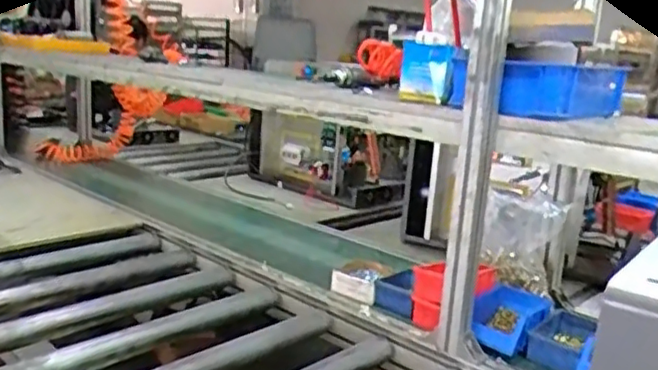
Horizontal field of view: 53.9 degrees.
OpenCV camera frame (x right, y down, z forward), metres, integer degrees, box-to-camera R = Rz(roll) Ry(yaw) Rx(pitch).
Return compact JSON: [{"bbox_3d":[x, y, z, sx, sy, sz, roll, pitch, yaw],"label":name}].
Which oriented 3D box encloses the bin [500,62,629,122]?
[{"bbox_3d":[0.388,-0.155,1.053,0.105,0.083,0.267,14,16,40],"label":"bin"}]

